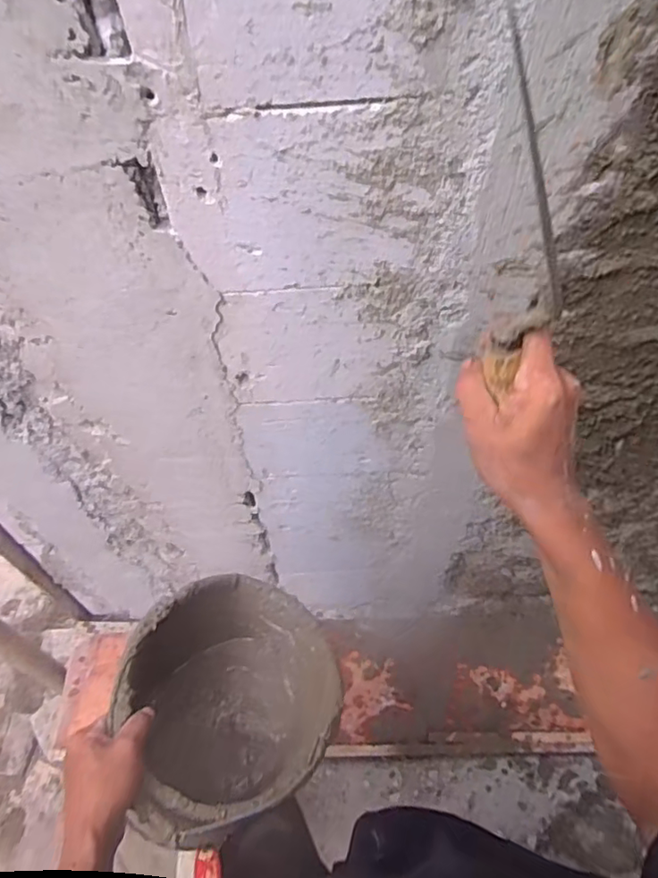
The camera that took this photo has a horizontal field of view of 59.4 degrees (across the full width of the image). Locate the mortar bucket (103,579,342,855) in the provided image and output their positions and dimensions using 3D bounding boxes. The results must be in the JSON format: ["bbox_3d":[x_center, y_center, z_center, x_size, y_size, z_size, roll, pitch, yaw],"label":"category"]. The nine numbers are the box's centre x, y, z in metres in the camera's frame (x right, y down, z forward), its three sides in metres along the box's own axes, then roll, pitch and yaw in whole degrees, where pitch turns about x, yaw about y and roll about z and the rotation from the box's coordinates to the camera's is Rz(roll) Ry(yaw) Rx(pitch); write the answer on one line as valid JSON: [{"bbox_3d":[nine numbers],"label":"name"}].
[{"bbox_3d":[-0.150,0.348,0.709,0.245,0.222,0.331,34,25,8],"label":"mortar bucket"}]

